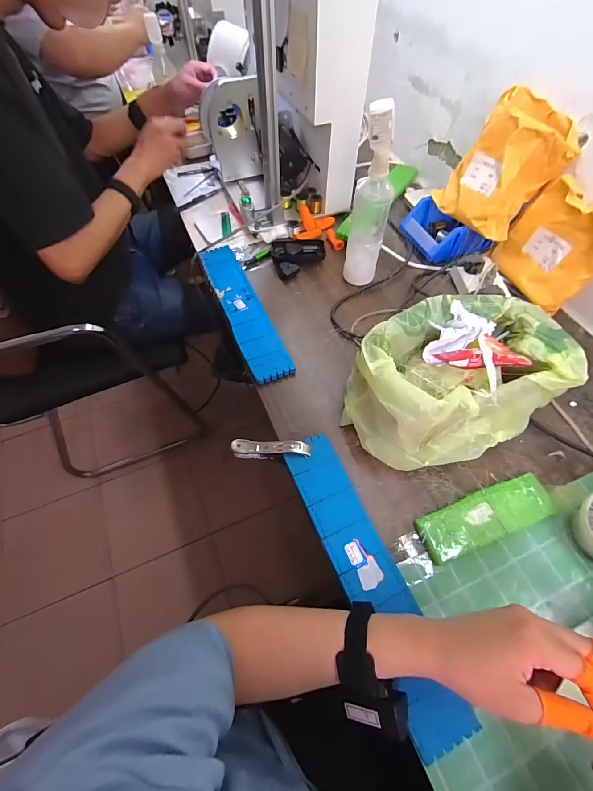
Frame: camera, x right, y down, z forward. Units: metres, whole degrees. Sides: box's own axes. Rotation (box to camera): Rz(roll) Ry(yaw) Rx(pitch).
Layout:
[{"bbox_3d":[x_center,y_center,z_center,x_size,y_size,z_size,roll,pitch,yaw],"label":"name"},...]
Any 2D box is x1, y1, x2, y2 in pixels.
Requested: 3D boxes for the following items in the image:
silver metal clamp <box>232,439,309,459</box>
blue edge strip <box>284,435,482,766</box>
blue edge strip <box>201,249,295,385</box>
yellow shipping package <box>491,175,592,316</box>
[{"bbox_3d":[-0.037,0.080,0.494,0.114,0.039,0.021,4,59,3],"label":"silver metal clamp"},{"bbox_3d":[0.082,0.205,0.408,0.068,0.016,0.338,-20,61,-11],"label":"blue edge strip"},{"bbox_3d":[-0.103,-0.168,0.631,0.070,0.016,0.349,-21,61,-12],"label":"blue edge strip"},{"bbox_3d":[0.444,-0.257,0.587,0.016,0.163,0.168,-15,62,-18],"label":"yellow shipping package"}]

